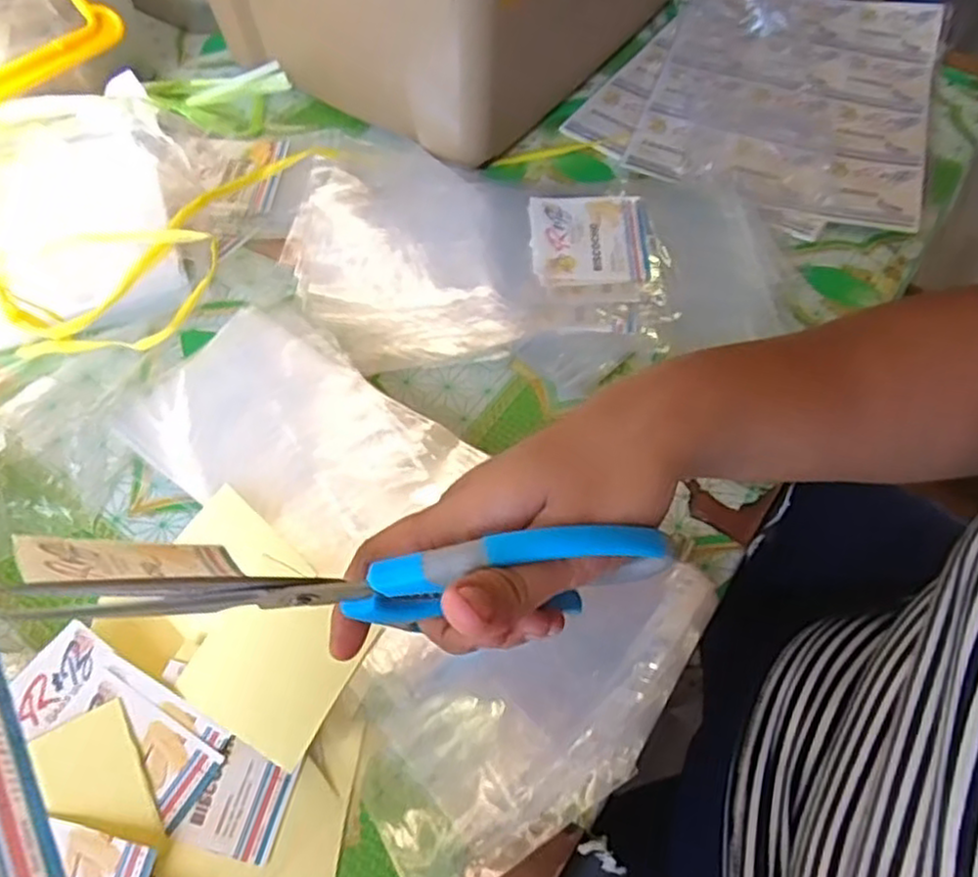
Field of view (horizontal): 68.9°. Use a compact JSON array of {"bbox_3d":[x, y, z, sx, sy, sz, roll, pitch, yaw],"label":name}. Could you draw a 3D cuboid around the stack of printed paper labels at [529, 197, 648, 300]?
[{"bbox_3d":[0.066,-0.129,0.473,0.075,0.017,0.085,4,61,0],"label":"stack of printed paper labels"}]

